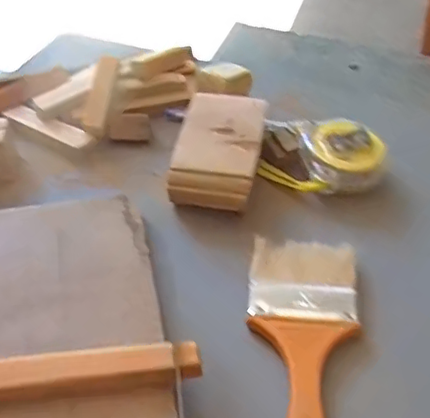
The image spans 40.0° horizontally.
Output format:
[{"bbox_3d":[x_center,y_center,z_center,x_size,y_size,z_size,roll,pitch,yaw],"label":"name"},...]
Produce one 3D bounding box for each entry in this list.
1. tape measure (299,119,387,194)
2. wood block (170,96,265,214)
[{"bbox_3d":[0.099,-0.040,0.452,0.060,0.027,0.060,-1,45,-2],"label":"tape measure"},{"bbox_3d":[0.004,-0.045,0.446,0.060,0.031,0.096,7,45,6],"label":"wood block"}]

